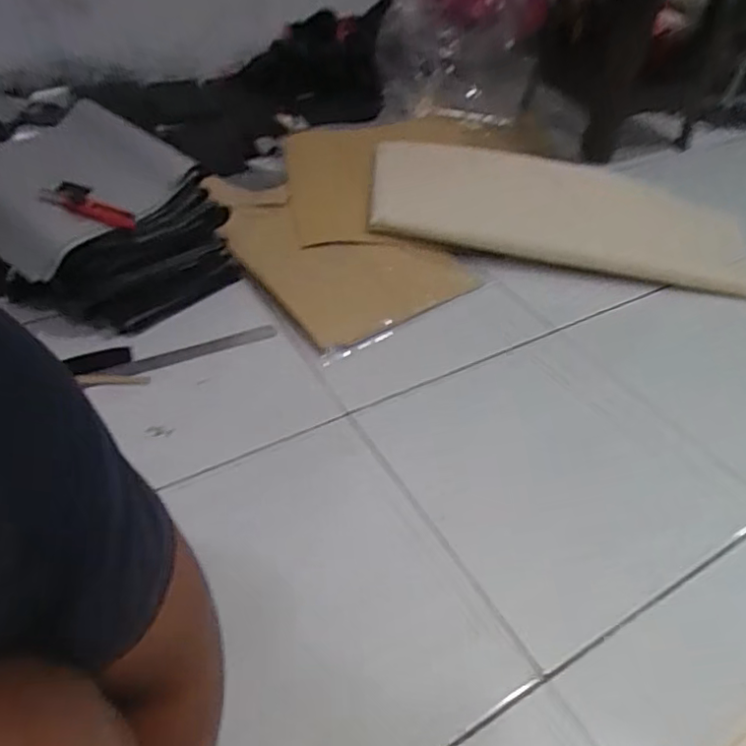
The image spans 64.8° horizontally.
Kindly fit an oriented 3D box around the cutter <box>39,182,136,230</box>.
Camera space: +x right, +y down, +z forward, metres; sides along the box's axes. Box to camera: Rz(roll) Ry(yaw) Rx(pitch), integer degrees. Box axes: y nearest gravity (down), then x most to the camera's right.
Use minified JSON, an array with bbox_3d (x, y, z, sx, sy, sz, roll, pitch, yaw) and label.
[{"bbox_3d":[-0.412,-0.243,0.856,0.150,0.026,0.046,18,46,13],"label":"cutter"}]

